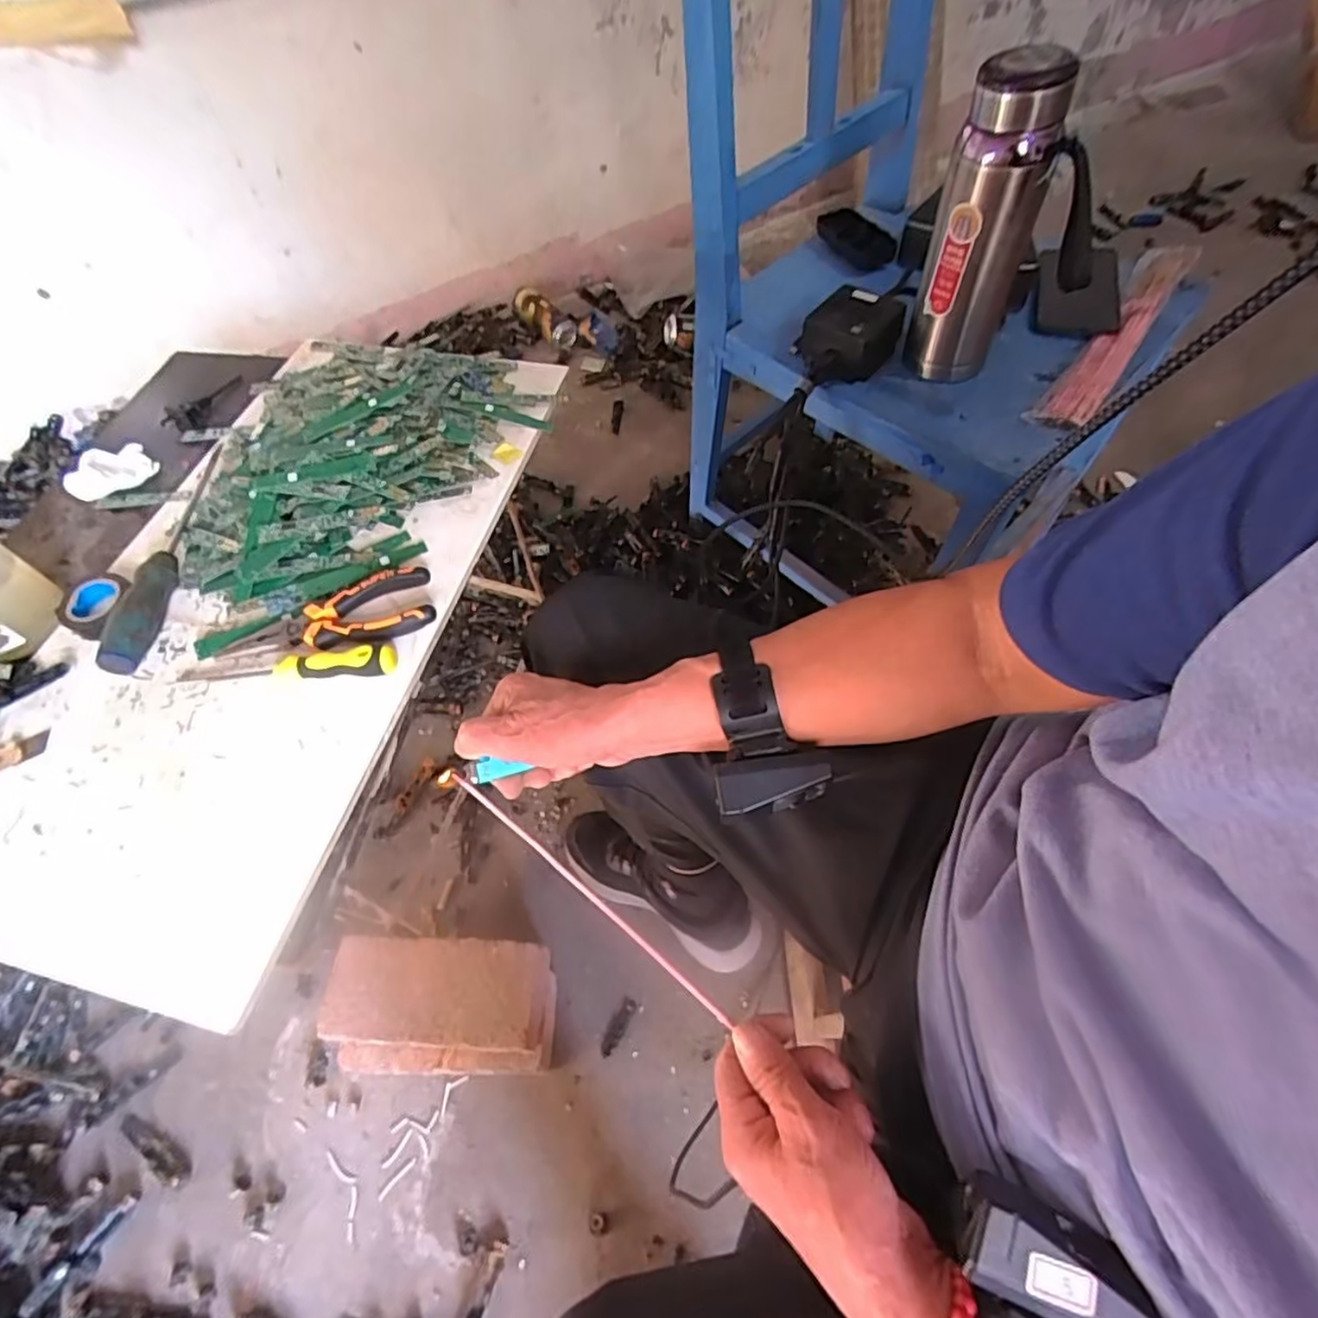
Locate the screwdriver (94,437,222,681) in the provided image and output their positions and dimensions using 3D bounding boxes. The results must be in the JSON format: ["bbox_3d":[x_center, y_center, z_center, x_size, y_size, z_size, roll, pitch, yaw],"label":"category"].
[{"bbox_3d":[-0.400,-0.094,0.540,0.026,0.029,0.240,-8,57,-1],"label":"screwdriver"}]

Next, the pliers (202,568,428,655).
[{"bbox_3d":[-0.251,-0.030,0.497,0.161,0.020,0.053,-13,57,-5],"label":"pliers"}]

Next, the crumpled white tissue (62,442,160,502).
[{"bbox_3d":[-0.502,-0.173,0.607,0.038,0.025,0.072,35,66,24],"label":"crumpled white tissue"}]

